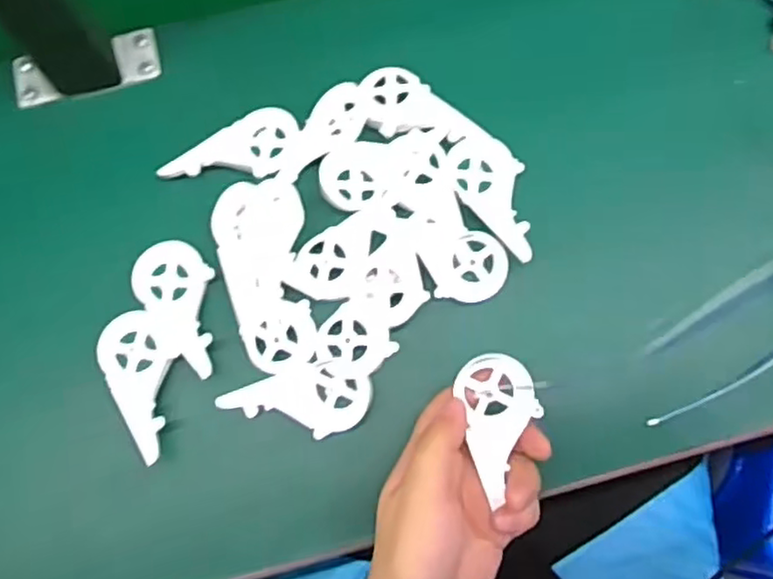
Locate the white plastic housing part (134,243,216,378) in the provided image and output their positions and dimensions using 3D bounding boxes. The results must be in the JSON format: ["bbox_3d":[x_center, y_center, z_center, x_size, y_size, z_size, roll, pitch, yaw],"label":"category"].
[{"bbox_3d":[-0.129,0.006,0.429,0.048,0.016,0.096,-41,80,-10],"label":"white plastic housing part"}]

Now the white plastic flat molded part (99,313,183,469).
[{"bbox_3d":[-0.154,0.058,0.420,0.050,0.011,0.100,-16,61,-5],"label":"white plastic flat molded part"}]

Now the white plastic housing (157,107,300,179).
[{"bbox_3d":[-0.108,-0.102,0.463,0.091,0.010,0.052,-1,76,-1],"label":"white plastic housing"}]

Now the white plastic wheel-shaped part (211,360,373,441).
[{"bbox_3d":[-0.056,0.071,0.413,0.092,0.005,0.043,-10,76,-3],"label":"white plastic wheel-shaped part"}]

